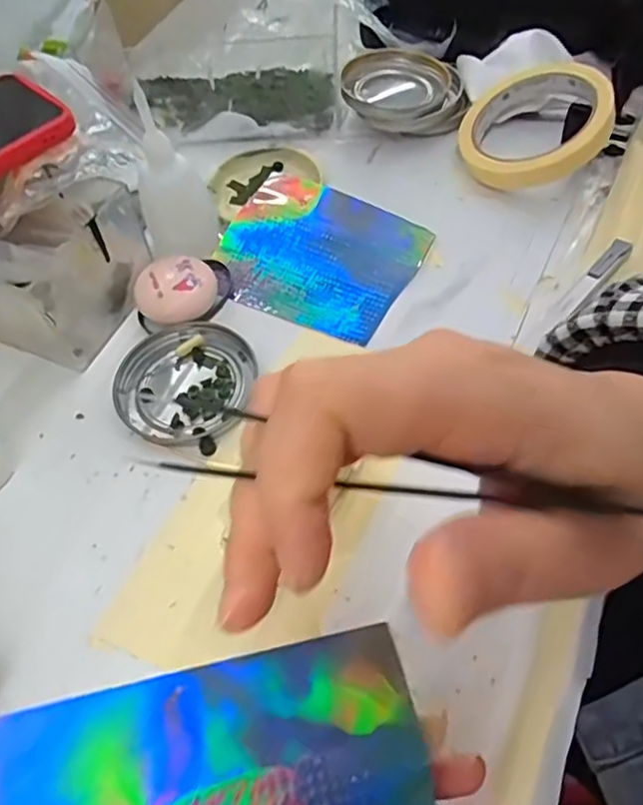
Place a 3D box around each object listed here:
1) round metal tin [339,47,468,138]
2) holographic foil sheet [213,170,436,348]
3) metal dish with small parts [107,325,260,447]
[{"bbox_3d":[0.061,-0.232,0.468,0.089,0.029,0.077,4,58,7],"label":"round metal tin"},{"bbox_3d":[-0.004,-0.095,0.404,0.122,0.010,0.103,25,68,15],"label":"holographic foil sheet"},{"bbox_3d":[-0.078,-0.012,0.357,0.076,0.007,0.076,-2,58,3],"label":"metal dish with small parts"}]

